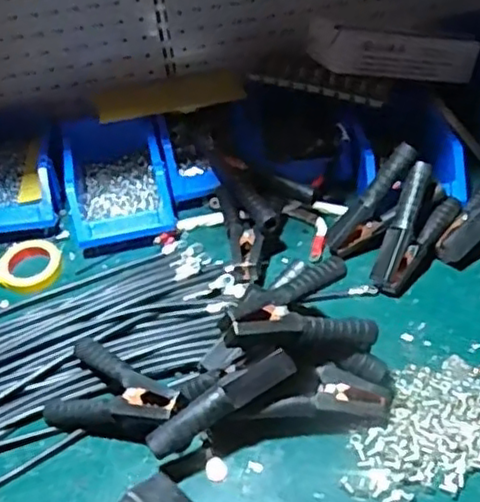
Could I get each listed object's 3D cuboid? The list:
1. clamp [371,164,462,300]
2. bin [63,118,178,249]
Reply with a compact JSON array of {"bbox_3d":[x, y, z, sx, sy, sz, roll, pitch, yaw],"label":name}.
[{"bbox_3d":[0.187,-0.015,0.714,0.028,0.071,0.137,6,70,57],"label":"clamp"},{"bbox_3d":[-0.151,-0.096,0.808,0.113,0.062,0.186,-12,47,-4],"label":"bin"}]

